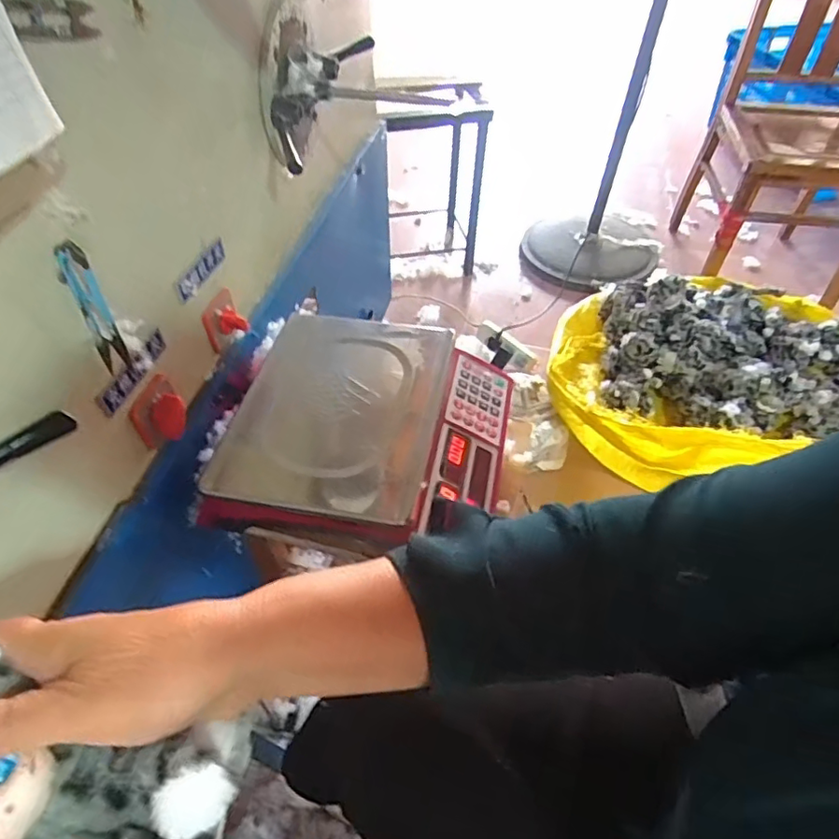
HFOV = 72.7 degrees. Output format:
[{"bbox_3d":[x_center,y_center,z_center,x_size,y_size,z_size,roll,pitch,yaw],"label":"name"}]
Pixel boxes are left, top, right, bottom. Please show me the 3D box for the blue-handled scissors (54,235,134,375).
[{"bbox_3d":[-0.267,-0.090,0.468,0.024,0.115,0.018,-25,53,-21],"label":"blue-handled scissors"}]

